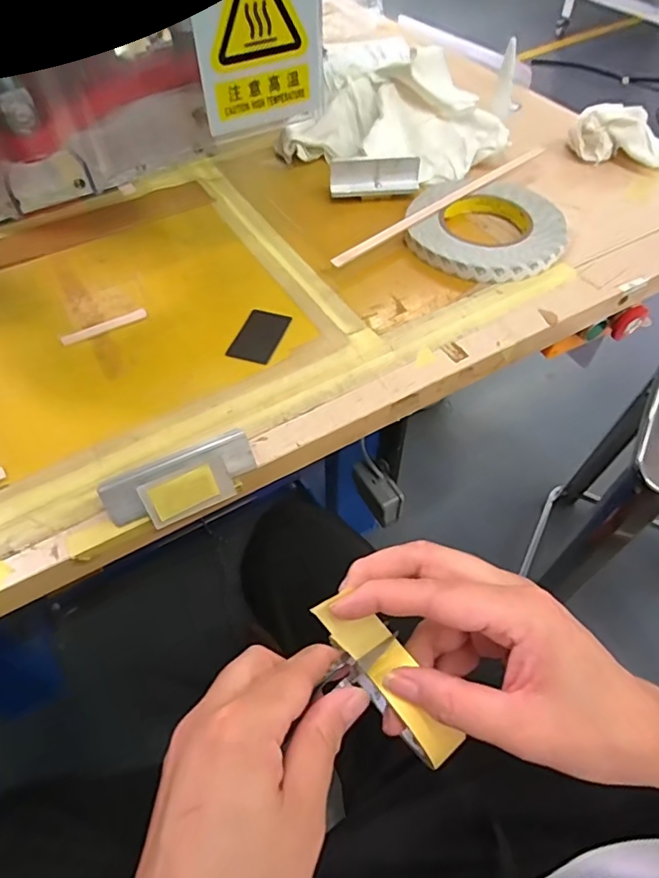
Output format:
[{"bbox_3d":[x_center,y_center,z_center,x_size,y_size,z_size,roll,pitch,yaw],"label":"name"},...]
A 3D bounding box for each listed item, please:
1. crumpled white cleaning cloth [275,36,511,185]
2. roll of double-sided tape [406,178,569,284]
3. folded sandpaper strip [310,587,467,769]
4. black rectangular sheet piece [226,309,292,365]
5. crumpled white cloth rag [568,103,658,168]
[{"bbox_3d":[0.068,-0.350,0.582,0.240,0.074,0.161,15,55,13],"label":"crumpled white cleaning cloth"},{"bbox_3d":[0.143,-0.200,0.504,0.136,0.018,0.153,4,54,5],"label":"roll of double-sided tape"},{"bbox_3d":[0.034,0.128,0.293,0.028,0.019,0.110,-36,88,-23],"label":"folded sandpaper strip"},{"bbox_3d":[-0.056,-0.083,0.429,0.036,0.004,0.056,14,55,12],"label":"black rectangular sheet piece"},{"bbox_3d":[0.309,-0.318,0.572,0.100,0.050,0.034,11,54,10],"label":"crumpled white cloth rag"}]

